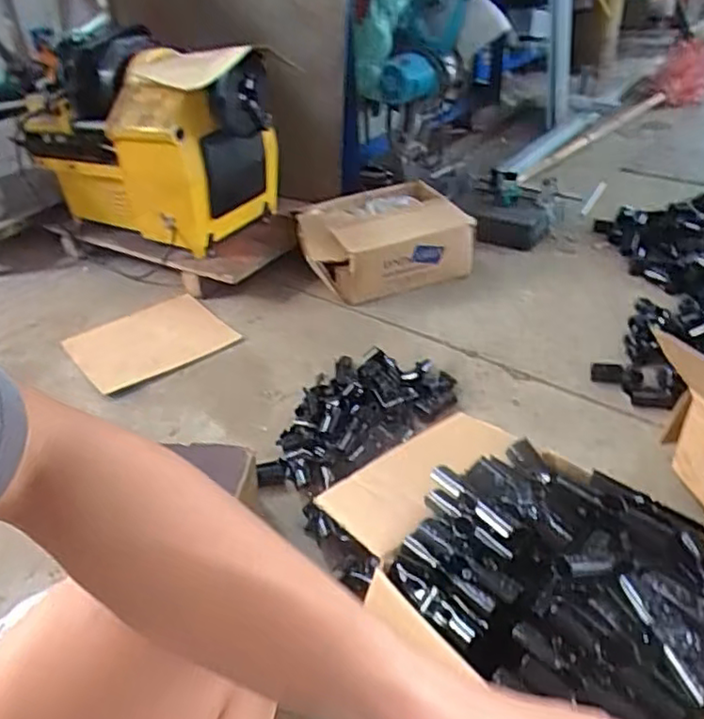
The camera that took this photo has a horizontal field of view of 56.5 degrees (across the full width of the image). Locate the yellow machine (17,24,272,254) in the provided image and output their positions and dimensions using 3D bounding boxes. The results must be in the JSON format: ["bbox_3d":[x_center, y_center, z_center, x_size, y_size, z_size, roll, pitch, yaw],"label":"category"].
[{"bbox_3d":[-0.476,-0.539,1.590,0.633,0.394,0.307,18,41,29],"label":"yellow machine"}]

